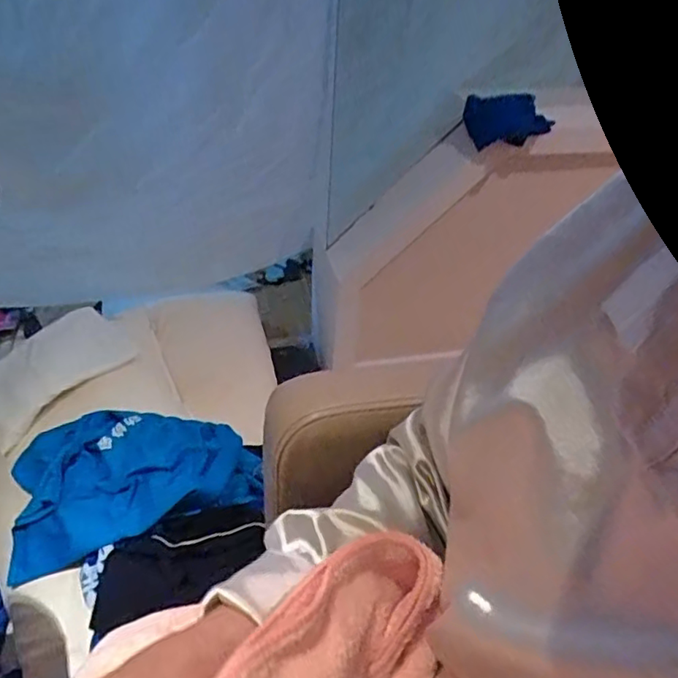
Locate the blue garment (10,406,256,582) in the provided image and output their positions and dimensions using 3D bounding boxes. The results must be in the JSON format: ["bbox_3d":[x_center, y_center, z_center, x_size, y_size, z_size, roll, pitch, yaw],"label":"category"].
[{"bbox_3d":[-0.297,0.206,0.847,0.350,0.132,0.192,-2,40,-7],"label":"blue garment"}]

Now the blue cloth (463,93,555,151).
[{"bbox_3d":[0.309,-0.417,1.078,0.144,0.022,0.123,-14,66,-4],"label":"blue cloth"}]

